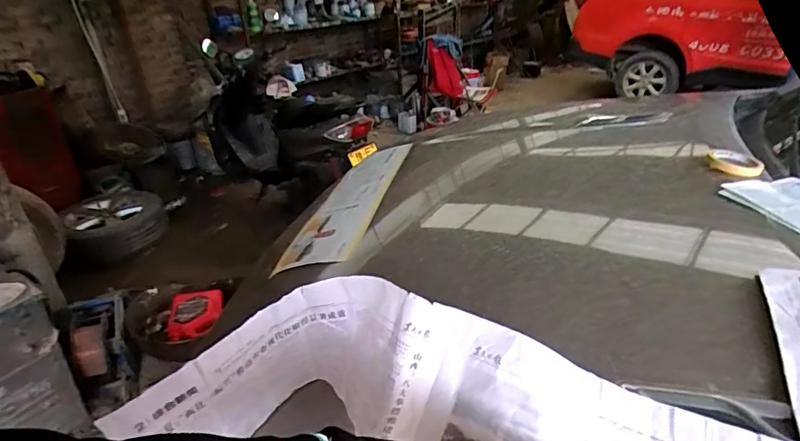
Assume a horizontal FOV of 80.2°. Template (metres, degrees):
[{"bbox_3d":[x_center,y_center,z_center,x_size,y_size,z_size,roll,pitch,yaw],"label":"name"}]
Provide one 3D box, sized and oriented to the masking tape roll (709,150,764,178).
[{"bbox_3d":[0.629,-0.109,0.890,0.085,0.029,0.093,-2,29,1],"label":"masking tape roll"}]

